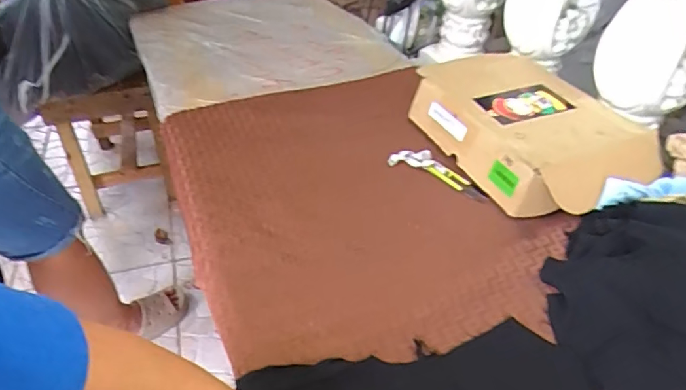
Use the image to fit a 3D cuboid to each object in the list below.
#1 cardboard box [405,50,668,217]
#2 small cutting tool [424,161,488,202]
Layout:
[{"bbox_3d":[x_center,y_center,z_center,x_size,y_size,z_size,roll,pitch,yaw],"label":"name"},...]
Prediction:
[{"bbox_3d":[0.265,-0.095,0.709,0.219,0.088,0.314,-13,45,-19],"label":"cardboard box"},{"bbox_3d":[0.159,-0.018,0.676,0.029,0.005,0.095,-29,52,-32],"label":"small cutting tool"}]

